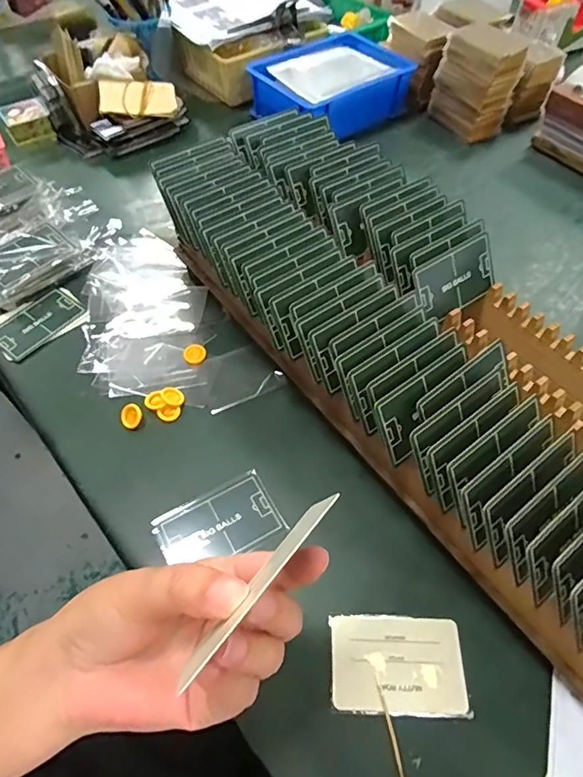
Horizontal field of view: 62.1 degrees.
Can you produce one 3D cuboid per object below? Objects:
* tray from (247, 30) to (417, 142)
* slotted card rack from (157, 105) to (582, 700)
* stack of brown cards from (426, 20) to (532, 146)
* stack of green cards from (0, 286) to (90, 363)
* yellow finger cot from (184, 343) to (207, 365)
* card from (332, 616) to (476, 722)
[{"bbox_3d":[0.060,-0.426,0.681,0.197,0.055,0.151,-35,63,-21],"label":"tray"},{"bbox_3d":[0.117,-0.018,0.384,0.192,0.107,0.603,-32,62,-19],"label":"slotted card rack"},{"bbox_3d":[0.247,-0.411,0.648,0.061,0.114,0.093,-30,61,-19],"label":"stack of brown cards"},{"bbox_3d":[-0.251,-0.065,0.482,0.086,0.006,0.066,-32,62,-20],"label":"stack of green cards"},{"bbox_3d":[-0.091,-0.033,0.457,0.020,0.004,0.021,0,56,0],"label":"yellow finger cot"},{"bbox_3d":[0.069,0.180,0.317,0.084,0.004,0.054,1,54,1],"label":"card"}]

